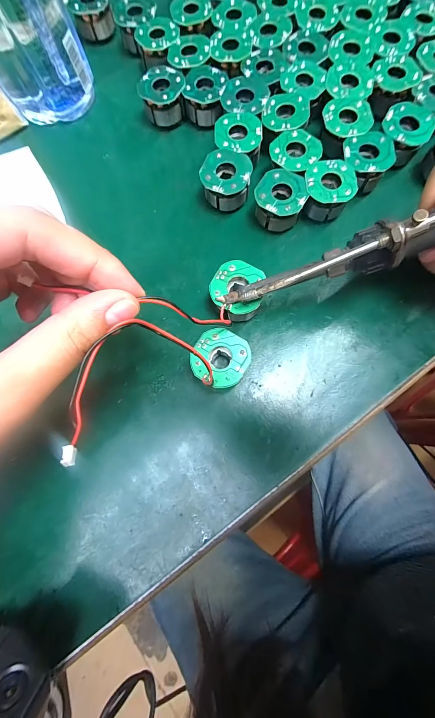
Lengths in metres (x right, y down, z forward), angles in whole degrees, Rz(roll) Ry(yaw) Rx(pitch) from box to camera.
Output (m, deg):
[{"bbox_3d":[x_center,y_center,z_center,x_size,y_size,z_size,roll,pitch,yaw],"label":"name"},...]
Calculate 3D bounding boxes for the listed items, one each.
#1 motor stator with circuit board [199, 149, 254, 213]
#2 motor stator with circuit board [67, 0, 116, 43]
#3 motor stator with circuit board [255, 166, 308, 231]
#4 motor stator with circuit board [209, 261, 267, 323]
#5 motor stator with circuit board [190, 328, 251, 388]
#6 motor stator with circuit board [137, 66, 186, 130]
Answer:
[{"bbox_3d":[0.005,-0.113,0.184,0.031,0.022,0.031,-13,78,-2],"label":"motor stator with circuit board"},{"bbox_3d":[-0.097,-0.268,0.221,0.030,0.024,0.026,-18,79,-3],"label":"motor stator with circuit board"},{"bbox_3d":[0.039,-0.099,0.180,0.029,0.023,0.032,17,79,4],"label":"motor stator with circuit board"},{"bbox_3d":[0.011,-0.036,0.166,0.029,0.021,0.034,16,76,5],"label":"motor stator with circuit board"},{"bbox_3d":[0.002,0.001,0.158,0.029,0.022,0.029,0,75,1],"label":"motor stator with circuit board"},{"bbox_3d":[-0.038,-0.184,0.201,0.030,0.023,0.028,-20,79,-3],"label":"motor stator with circuit board"}]

